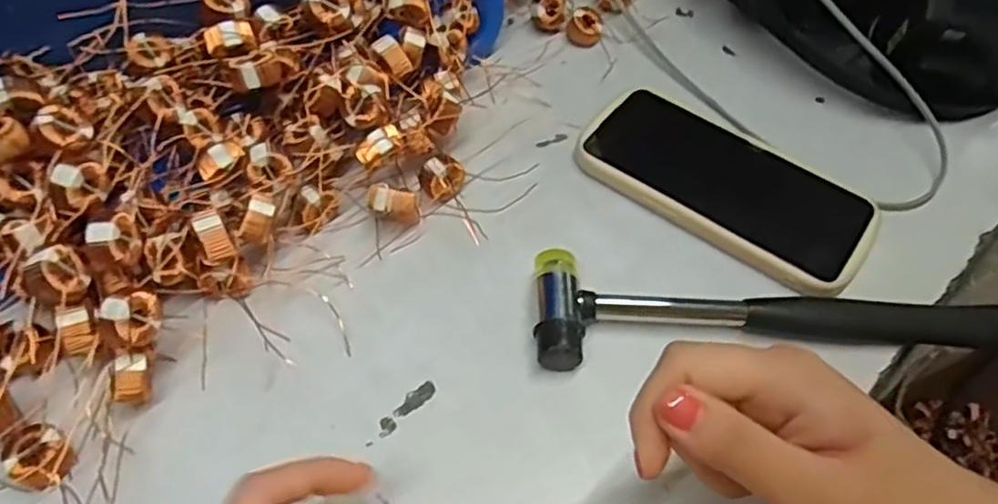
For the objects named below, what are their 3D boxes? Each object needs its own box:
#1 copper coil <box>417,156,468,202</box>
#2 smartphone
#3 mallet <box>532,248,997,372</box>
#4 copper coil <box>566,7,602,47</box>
[{"bbox_3d":[-0.030,-0.042,0.390,0.023,0.021,0.023,2,56,-2],"label":"copper coil"},{"bbox_3d":[0.132,-0.041,0.410,0.166,0.017,0.085,34,59,19],"label":"smartphone"},{"bbox_3d":[0.135,0.027,0.357,0.235,0.020,0.060,-1,55,-5],"label":"mallet"},{"bbox_3d":[0.060,-0.157,0.487,0.023,0.016,0.020,16,55,8],"label":"copper coil"}]

